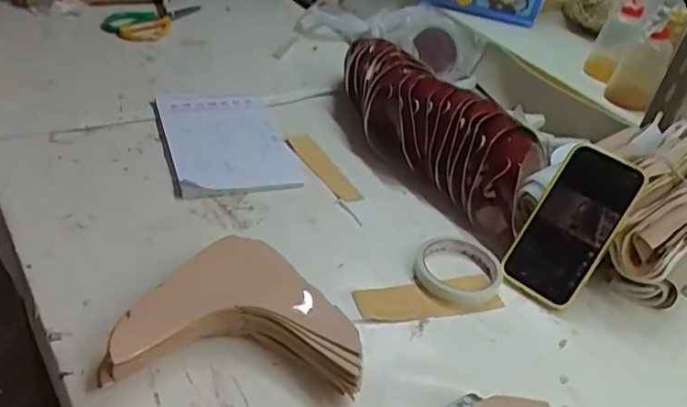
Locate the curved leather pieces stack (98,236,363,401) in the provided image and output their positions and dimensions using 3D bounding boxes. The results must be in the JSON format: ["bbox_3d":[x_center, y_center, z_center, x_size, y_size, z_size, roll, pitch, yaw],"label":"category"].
[{"bbox_3d":[-0.086,0.096,0.532,0.198,0.044,0.150,7,36,-4],"label":"curved leather pieces stack"}]

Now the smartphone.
[{"bbox_3d":[0.234,0.024,0.628,0.079,0.162,0.015,33,10,25],"label":"smartphone"}]

